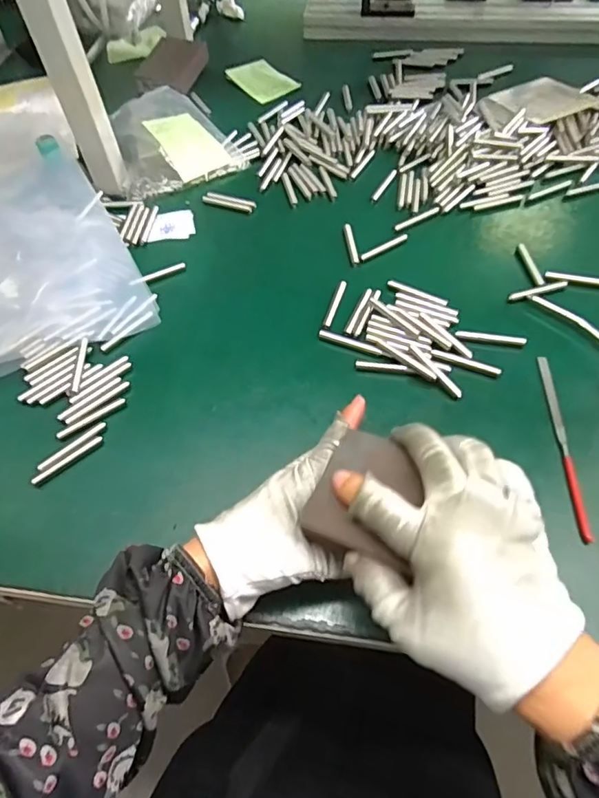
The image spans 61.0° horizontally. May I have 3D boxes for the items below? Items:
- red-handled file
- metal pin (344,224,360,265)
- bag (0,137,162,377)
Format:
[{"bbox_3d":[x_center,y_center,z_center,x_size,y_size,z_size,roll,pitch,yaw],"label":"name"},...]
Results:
[{"bbox_3d":[0.201,0.032,0.387,0.009,0.006,0.156,2,57,3],"label":"red-handled file"},{"bbox_3d":[0.053,-0.160,0.518,0.008,0.004,0.058,-6,57,-2],"label":"metal pin"},{"bbox_3d":[-0.283,-0.151,0.511,0.194,0.029,0.307,-25,60,-14],"label":"bag"}]

